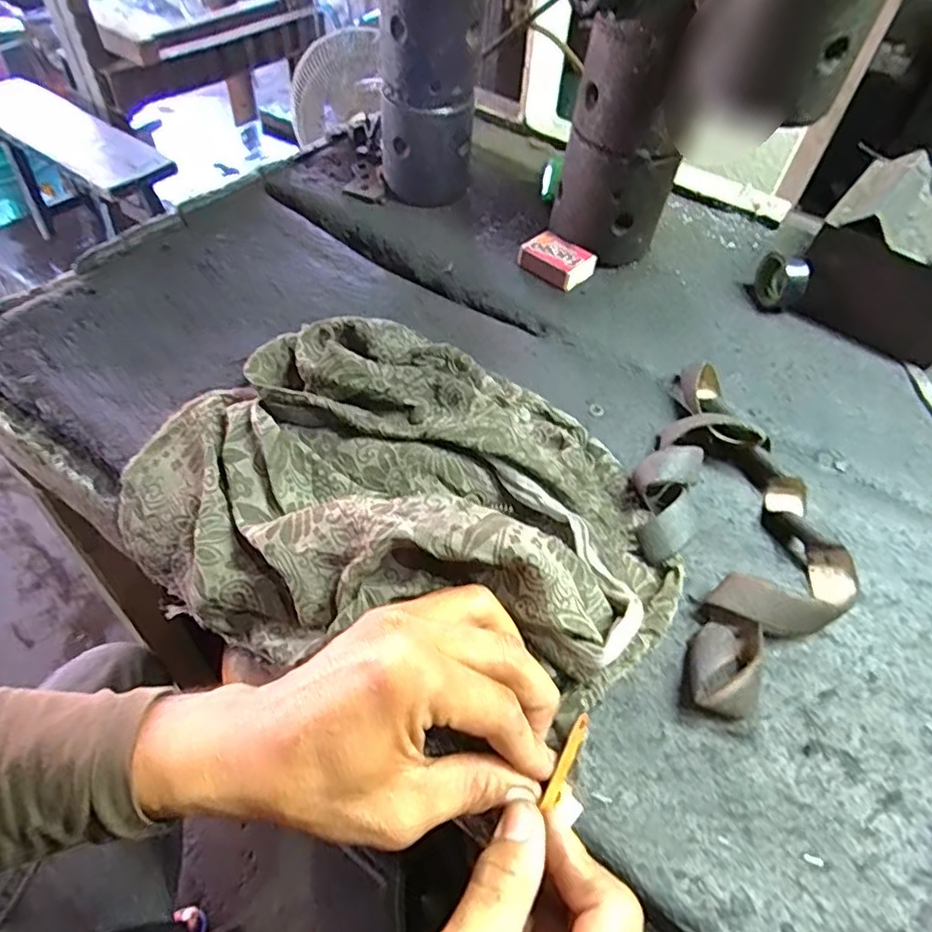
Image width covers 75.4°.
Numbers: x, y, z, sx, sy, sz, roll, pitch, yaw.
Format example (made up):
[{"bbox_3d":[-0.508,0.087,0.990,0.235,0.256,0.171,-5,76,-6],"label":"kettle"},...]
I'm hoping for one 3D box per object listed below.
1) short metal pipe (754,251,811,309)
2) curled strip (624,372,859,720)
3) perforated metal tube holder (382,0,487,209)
[{"bbox_3d":[0.252,-0.149,0.484,0.016,0.042,0.041,-7,53,-10],"label":"short metal pipe"},{"bbox_3d":[0.154,0.023,0.350,0.108,0.028,0.218,-2,52,-6],"label":"curled strip"},{"bbox_3d":[-0.031,-0.311,0.497,0.080,0.173,0.074,0,52,-4],"label":"perforated metal tube holder"}]

